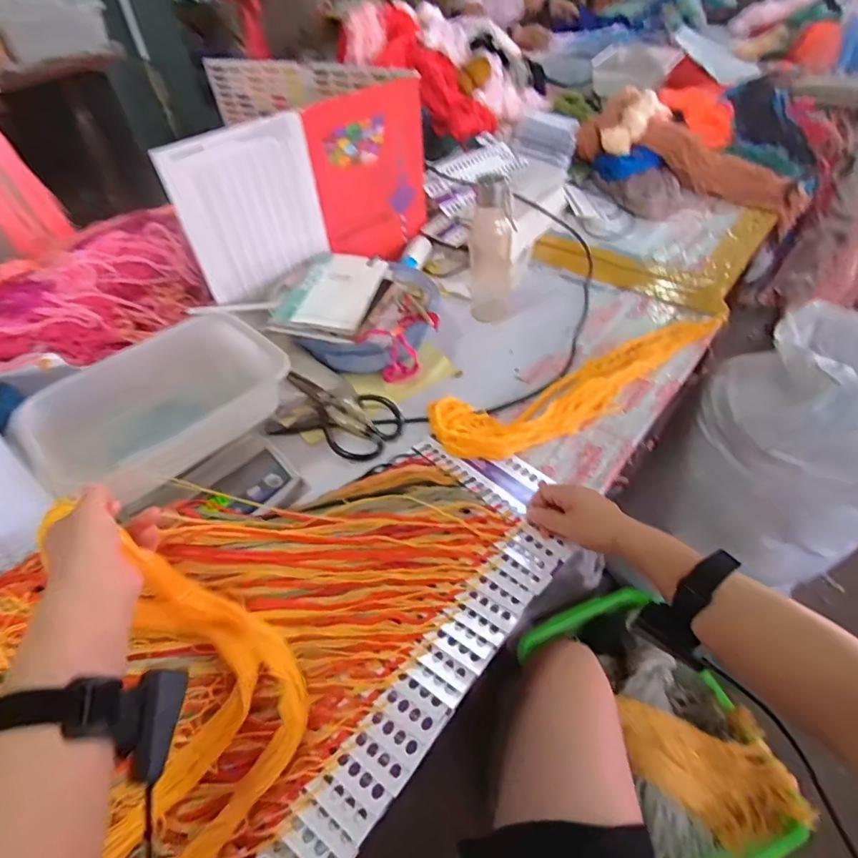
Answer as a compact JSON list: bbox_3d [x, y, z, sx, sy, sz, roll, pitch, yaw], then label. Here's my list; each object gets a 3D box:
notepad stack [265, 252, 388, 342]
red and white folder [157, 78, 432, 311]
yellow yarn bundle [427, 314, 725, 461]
[{"bbox_3d":[-0.167,-0.222,0.838,0.164,0.030,0.214,7,49,8],"label":"notepad stack"},{"bbox_3d":[-0.184,-0.386,0.857,0.450,0.255,0.045,-30,54,-22],"label":"red and white folder"},{"bbox_3d":[0.257,-0.073,0.770,0.531,0.040,0.131,-17,50,-13],"label":"yellow yarn bundle"}]

